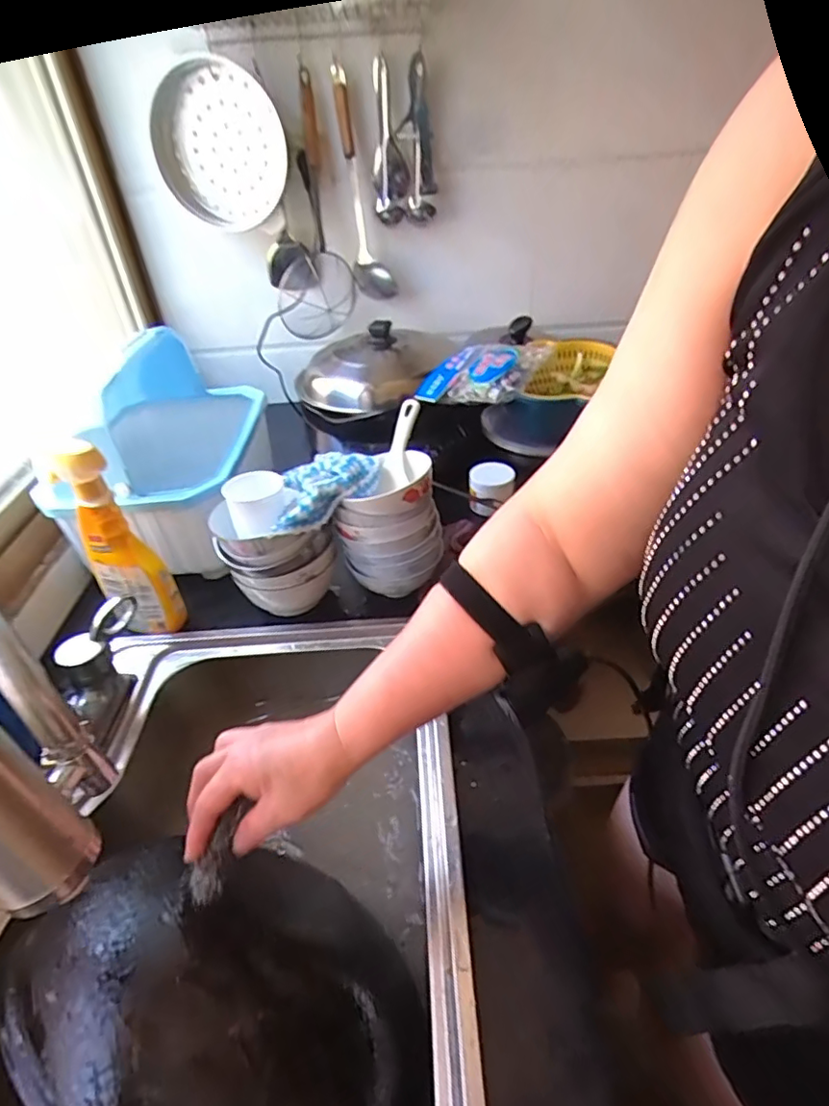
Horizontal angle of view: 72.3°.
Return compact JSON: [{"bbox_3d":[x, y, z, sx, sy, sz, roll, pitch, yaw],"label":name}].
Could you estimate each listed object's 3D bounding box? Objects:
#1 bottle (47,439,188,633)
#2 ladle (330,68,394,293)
[{"bbox_3d":[-0.351,-0.010,0.674,0.069,0.269,0.063,26,47,33],"label":"bottle"},{"bbox_3d":[-0.091,-0.674,1.066,0.081,0.364,0.050,-1,38,4],"label":"ladle"}]

